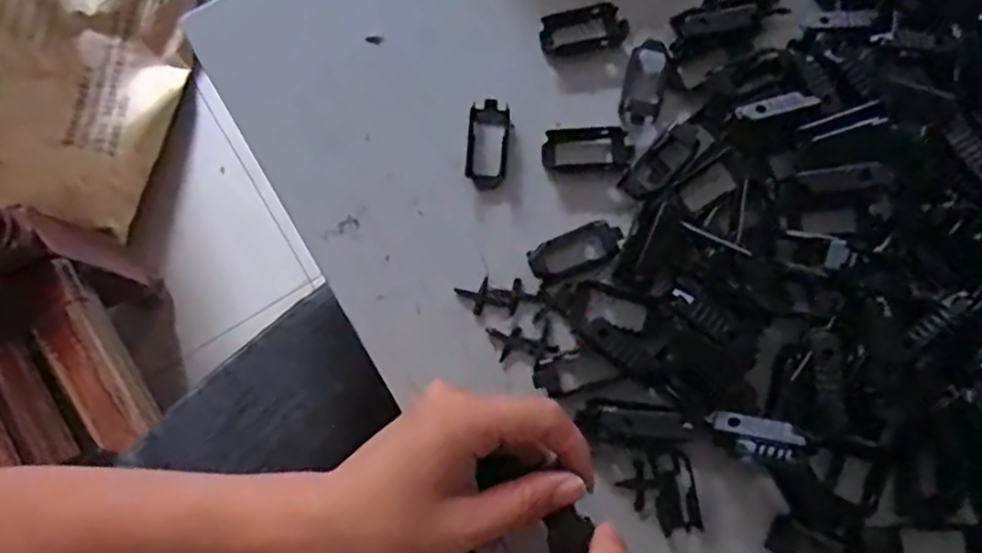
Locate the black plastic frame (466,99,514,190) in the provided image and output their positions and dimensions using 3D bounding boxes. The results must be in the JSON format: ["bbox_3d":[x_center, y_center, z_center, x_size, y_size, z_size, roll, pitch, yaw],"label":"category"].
[{"bbox_3d":[-0.001,-0.074,0.380,0.023,0.004,0.051,3,76,1],"label":"black plastic frame"}]

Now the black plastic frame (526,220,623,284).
[{"bbox_3d":[0.045,-0.013,0.365,0.049,0.008,0.024,-21,77,-4],"label":"black plastic frame"}]

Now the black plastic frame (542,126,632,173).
[{"bbox_3d":[0.053,-0.071,0.381,0.049,0.005,0.022,-3,76,0],"label":"black plastic frame"}]

